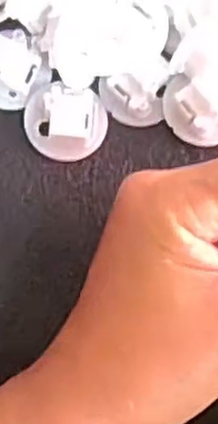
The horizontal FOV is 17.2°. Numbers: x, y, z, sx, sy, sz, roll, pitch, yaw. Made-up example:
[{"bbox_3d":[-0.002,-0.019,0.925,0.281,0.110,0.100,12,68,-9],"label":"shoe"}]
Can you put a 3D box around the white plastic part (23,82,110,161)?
[{"bbox_3d":[-0.017,-0.036,0.287,0.032,0.014,0.029,-1,79,-2],"label":"white plastic part"}]

